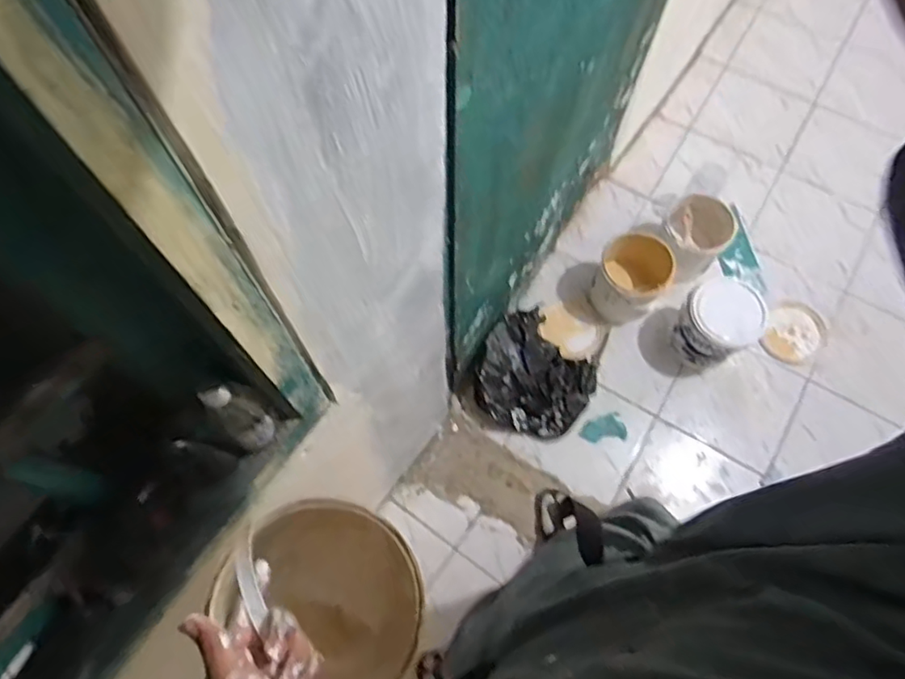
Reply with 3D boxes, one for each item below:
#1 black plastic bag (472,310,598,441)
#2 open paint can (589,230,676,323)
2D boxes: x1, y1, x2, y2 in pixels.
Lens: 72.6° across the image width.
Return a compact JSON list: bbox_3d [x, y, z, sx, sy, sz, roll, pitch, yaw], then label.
[{"bbox_3d":[0.211,0.096,1.588,0.293,0.127,0.287,35,74,13],"label":"black plastic bag"},{"bbox_3d":[0.472,-0.163,1.647,0.170,0.175,0.180,0,70,1],"label":"open paint can"}]

